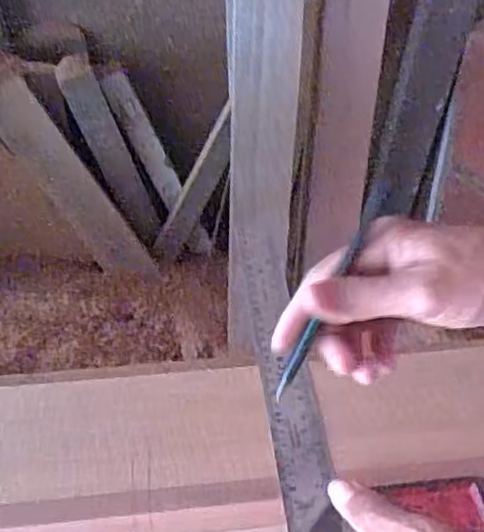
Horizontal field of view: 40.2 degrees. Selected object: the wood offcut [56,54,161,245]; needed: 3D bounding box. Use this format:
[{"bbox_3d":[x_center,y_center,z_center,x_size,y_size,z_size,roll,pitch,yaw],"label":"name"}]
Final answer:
[{"bbox_3d":[-0.274,-0.235,1.383,0.076,0.420,0.027,-31,37,-14],"label":"wood offcut"}]

